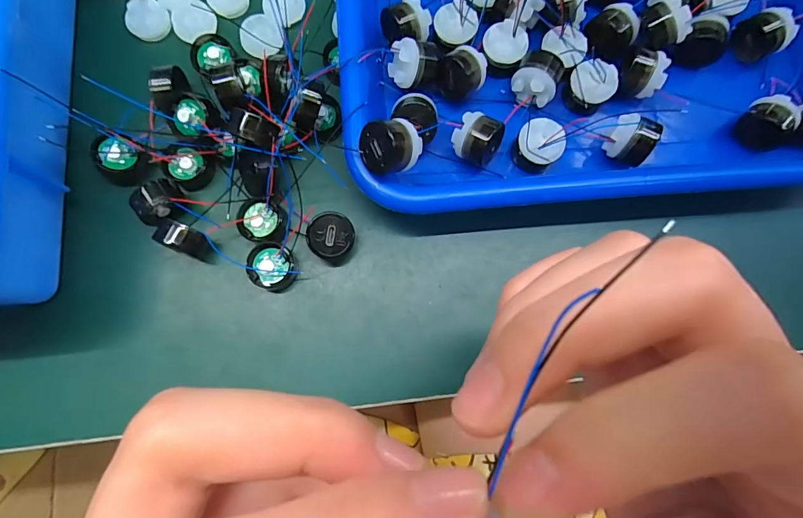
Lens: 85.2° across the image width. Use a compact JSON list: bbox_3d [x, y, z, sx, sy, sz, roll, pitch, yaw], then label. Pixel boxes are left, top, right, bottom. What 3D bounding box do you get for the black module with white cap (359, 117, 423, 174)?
[{"bbox_3d":[-0.004,-0.044,0.177,0.024,0.020,0.020,-5,84,-4],"label":"black module with white cap"}]

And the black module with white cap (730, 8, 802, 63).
[{"bbox_3d":[0.178,-0.110,0.217,0.018,0.020,0.021,-30,81,-7],"label":"black module with white cap"}]

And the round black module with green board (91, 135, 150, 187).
[{"bbox_3d":[-0.130,-0.046,0.201,0.022,0.008,0.021,0,79,-1],"label":"round black module with green board"}]

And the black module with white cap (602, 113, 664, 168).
[{"bbox_3d":[0.105,-0.055,0.200,0.017,0.017,0.018,21,79,3],"label":"black module with white cap"}]

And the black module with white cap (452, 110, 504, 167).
[{"bbox_3d":[0.035,-0.054,0.203,0.021,0.019,0.020,26,79,4],"label":"black module with white cap"}]

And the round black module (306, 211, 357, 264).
[{"bbox_3d":[-0.032,-0.010,0.200,0.020,0.017,0.021,0,79,-1],"label":"round black module"}]

